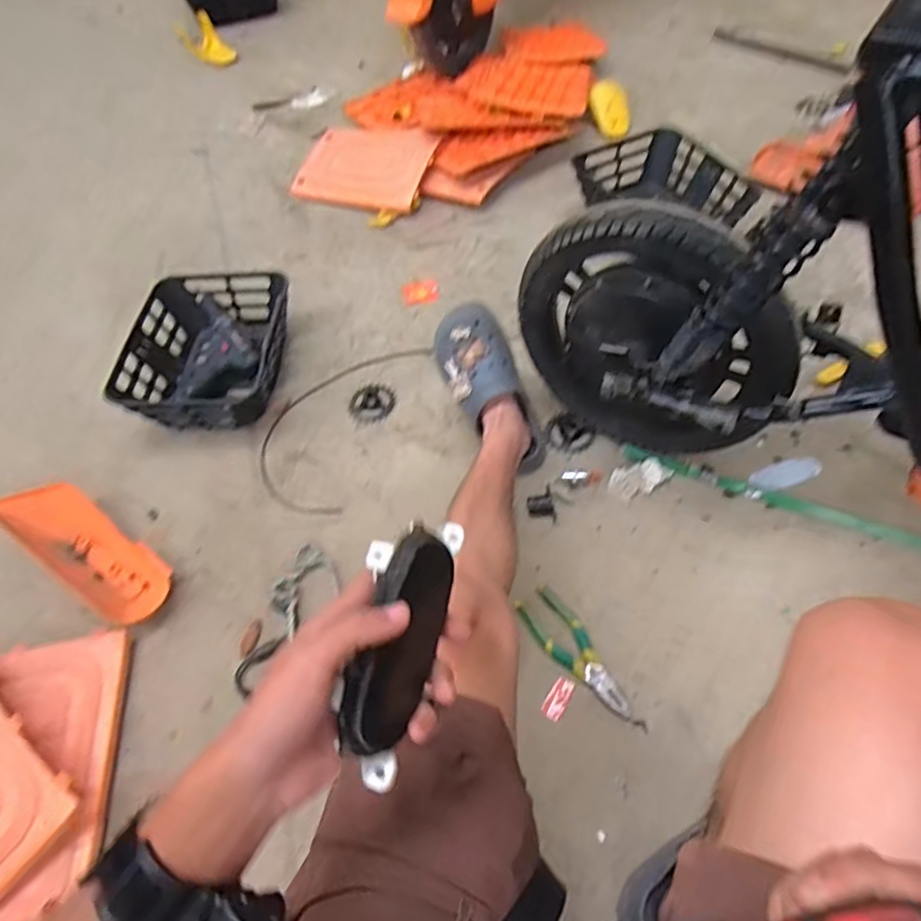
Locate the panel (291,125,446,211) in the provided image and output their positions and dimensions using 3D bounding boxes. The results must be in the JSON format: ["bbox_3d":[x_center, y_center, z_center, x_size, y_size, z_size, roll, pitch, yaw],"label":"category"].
[{"bbox_3d":[-0.224,-0.701,1.450,0.322,0.022,0.246,12,67,19],"label":"panel"}]

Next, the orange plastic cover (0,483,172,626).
[{"bbox_3d":[-0.580,0.141,0.946,0.325,0.054,0.116,29,64,21],"label":"orange plastic cover"}]

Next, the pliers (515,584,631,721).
[{"bbox_3d":[0.152,0.254,0.809,0.063,0.019,0.191,-30,59,-14],"label":"pliers"}]

